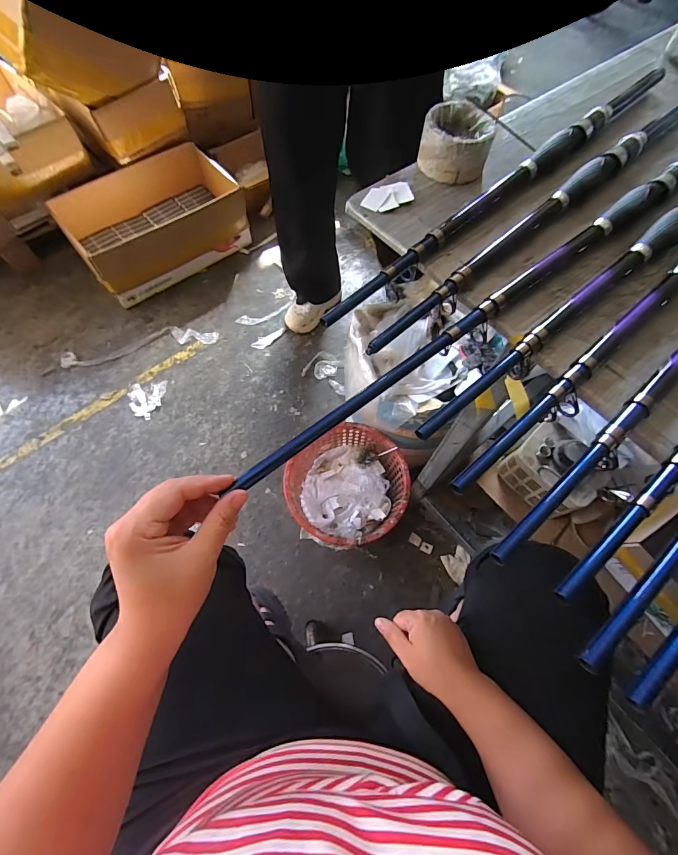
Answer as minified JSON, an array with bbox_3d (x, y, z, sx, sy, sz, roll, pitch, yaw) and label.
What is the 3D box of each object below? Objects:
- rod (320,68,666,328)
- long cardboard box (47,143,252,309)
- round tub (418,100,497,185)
[{"bbox_3d":[0.210,-0.294,0.445,0.620,0.025,0.030,-41,73,-17],"label":"rod"},{"bbox_3d":[-0.676,-0.783,1.437,0.597,0.221,0.382,-35,71,-15],"label":"long cardboard box"},{"bbox_3d":[0.140,-0.343,0.450,0.081,0.046,0.077,0,66,0],"label":"round tub"}]

